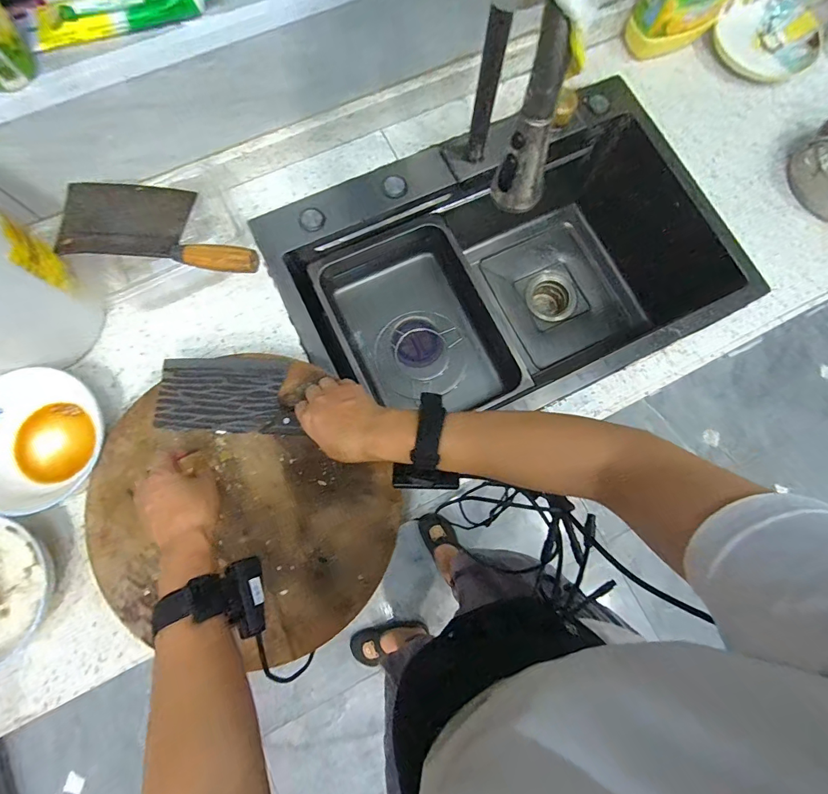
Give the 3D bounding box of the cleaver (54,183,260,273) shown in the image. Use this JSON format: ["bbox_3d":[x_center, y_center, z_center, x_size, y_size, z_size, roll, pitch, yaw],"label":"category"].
[{"bbox_3d":[-0.321,-0.217,0.510,0.267,0.040,0.112,8,80,1],"label":"cleaver"}]

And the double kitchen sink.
[{"bbox_3d":[0.156,-0.197,0.741,0.695,0.274,0.438,-23,81,-4],"label":"double kitchen sink"}]

